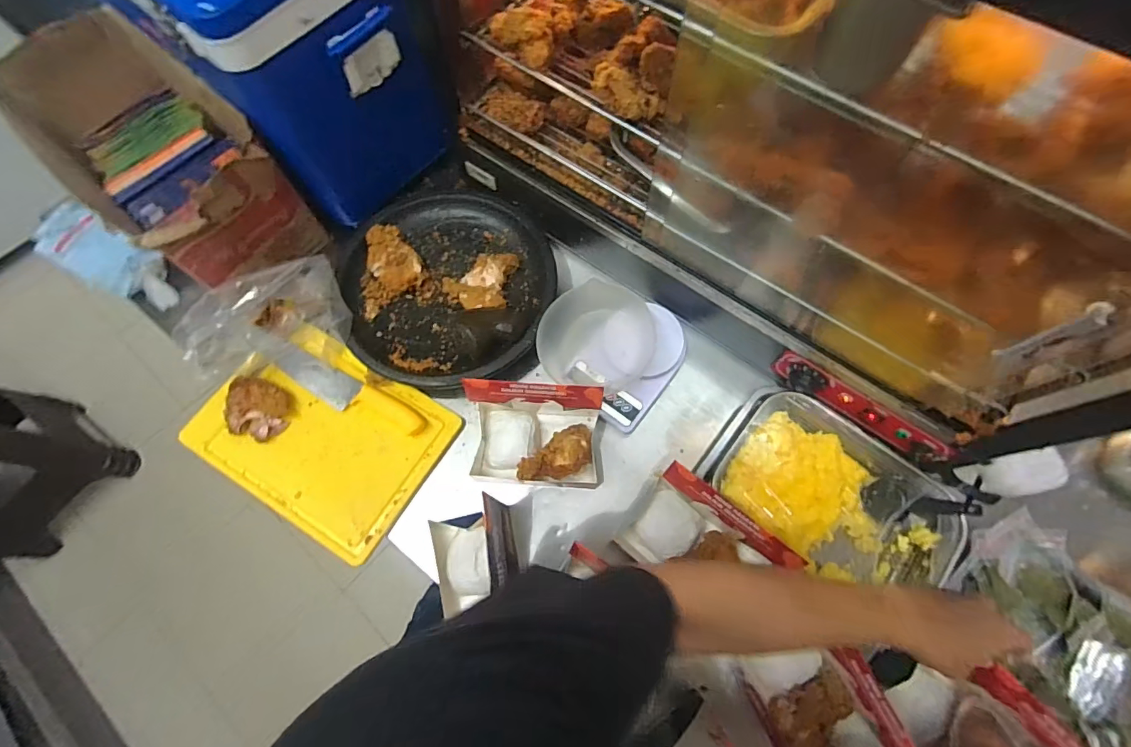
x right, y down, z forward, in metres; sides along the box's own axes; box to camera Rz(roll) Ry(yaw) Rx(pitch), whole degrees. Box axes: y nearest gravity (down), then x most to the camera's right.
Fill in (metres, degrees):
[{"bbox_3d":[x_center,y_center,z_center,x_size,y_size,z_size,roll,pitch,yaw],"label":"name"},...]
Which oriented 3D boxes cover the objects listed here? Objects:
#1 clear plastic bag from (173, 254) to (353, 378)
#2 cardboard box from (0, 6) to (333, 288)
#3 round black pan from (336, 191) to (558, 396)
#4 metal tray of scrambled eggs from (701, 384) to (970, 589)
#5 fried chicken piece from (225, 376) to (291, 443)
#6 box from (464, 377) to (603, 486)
[{"bbox_3d":[-0.437,-0.087,0.728,0.199,0.115,0.125,-14,71,-4],"label":"clear plastic bag"},{"bbox_3d":[-0.617,-0.325,0.782,0.442,0.225,0.219,41,76,14],"label":"cardboard box"},{"bbox_3d":[-0.195,-0.162,0.791,0.346,0.052,0.386,-15,71,-4],"label":"round black pan"},{"bbox_3d":[0.362,0.171,0.680,0.306,0.051,0.204,37,75,12],"label":"metal tray of scrambled eggs"},{"bbox_3d":[-0.456,0.052,0.720,0.086,0.038,0.084,0,70,1],"label":"fried chicken piece"},{"bbox_3d":[-0.040,0.084,0.678,0.180,0.171,0.132,0,70,1],"label":"box"}]

